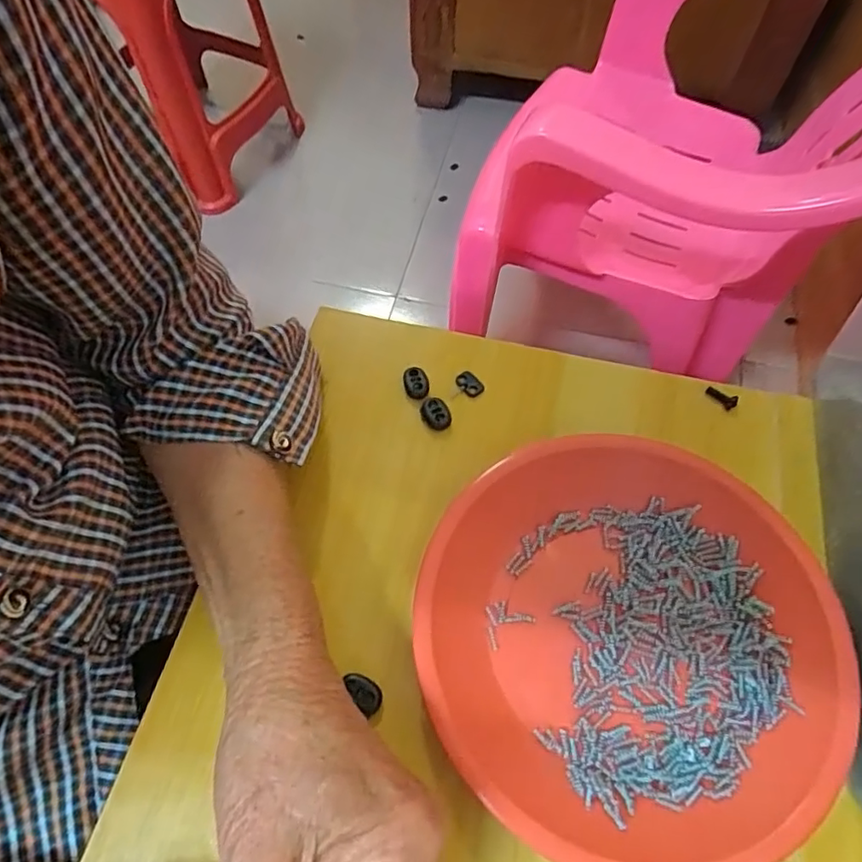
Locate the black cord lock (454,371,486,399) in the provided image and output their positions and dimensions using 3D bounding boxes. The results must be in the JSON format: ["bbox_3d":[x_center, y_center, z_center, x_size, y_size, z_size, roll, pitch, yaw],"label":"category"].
[{"bbox_3d":[0.024,-0.029,0.360,0.017,0.005,0.011,38,69,20],"label":"black cord lock"}]

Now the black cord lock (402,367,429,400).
[{"bbox_3d":[-0.009,-0.029,0.358,0.014,0.006,0.019,-17,63,-7],"label":"black cord lock"}]

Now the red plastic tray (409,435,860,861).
[{"bbox_3d":[0.093,0.094,0.280,0.195,0.024,0.184,-10,62,-4],"label":"red plastic tray"}]

